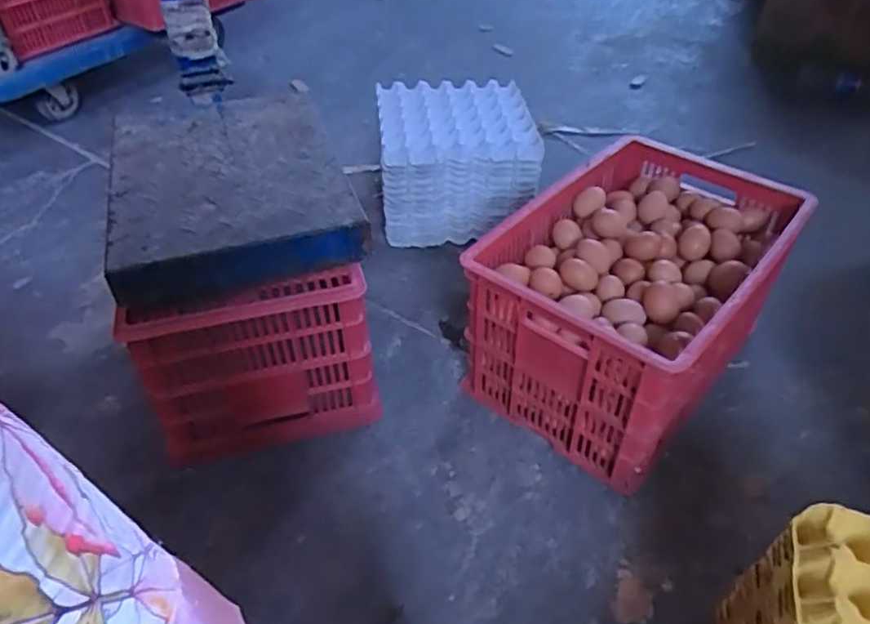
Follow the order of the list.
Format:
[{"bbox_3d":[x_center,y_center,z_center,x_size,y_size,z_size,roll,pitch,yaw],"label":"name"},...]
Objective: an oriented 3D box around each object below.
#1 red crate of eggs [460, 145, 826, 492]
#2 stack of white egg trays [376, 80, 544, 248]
[{"bbox_3d":[0.295,-0.020,0.963,0.321,0.265,0.452,30,51,31],"label":"red crate of eggs"},{"bbox_3d":[0.046,-0.310,1.297,0.295,0.236,0.288,-1,42,2],"label":"stack of white egg trays"}]

